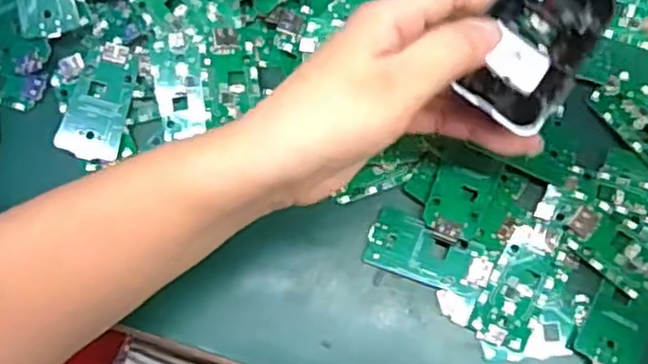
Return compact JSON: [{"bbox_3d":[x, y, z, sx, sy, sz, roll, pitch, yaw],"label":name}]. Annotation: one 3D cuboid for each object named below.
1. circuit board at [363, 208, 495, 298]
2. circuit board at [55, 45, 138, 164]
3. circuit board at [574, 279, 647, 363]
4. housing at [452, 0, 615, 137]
[{"bbox_3d":[0.055,0.037,0.355,0.063,0.005,0.029,18,78,5],"label":"circuit board"},{"bbox_3d":[-0.121,-0.044,0.369,0.031,0.005,0.063,15,78,5],"label":"circuit board"},{"bbox_3d":[0.148,0.075,0.346,0.032,0.008,0.039,27,79,7],"label":"circuit board"},{"bbox_3d":[0.088,-0.058,0.285,0.041,0.017,0.076,30,79,8],"label":"housing"}]

